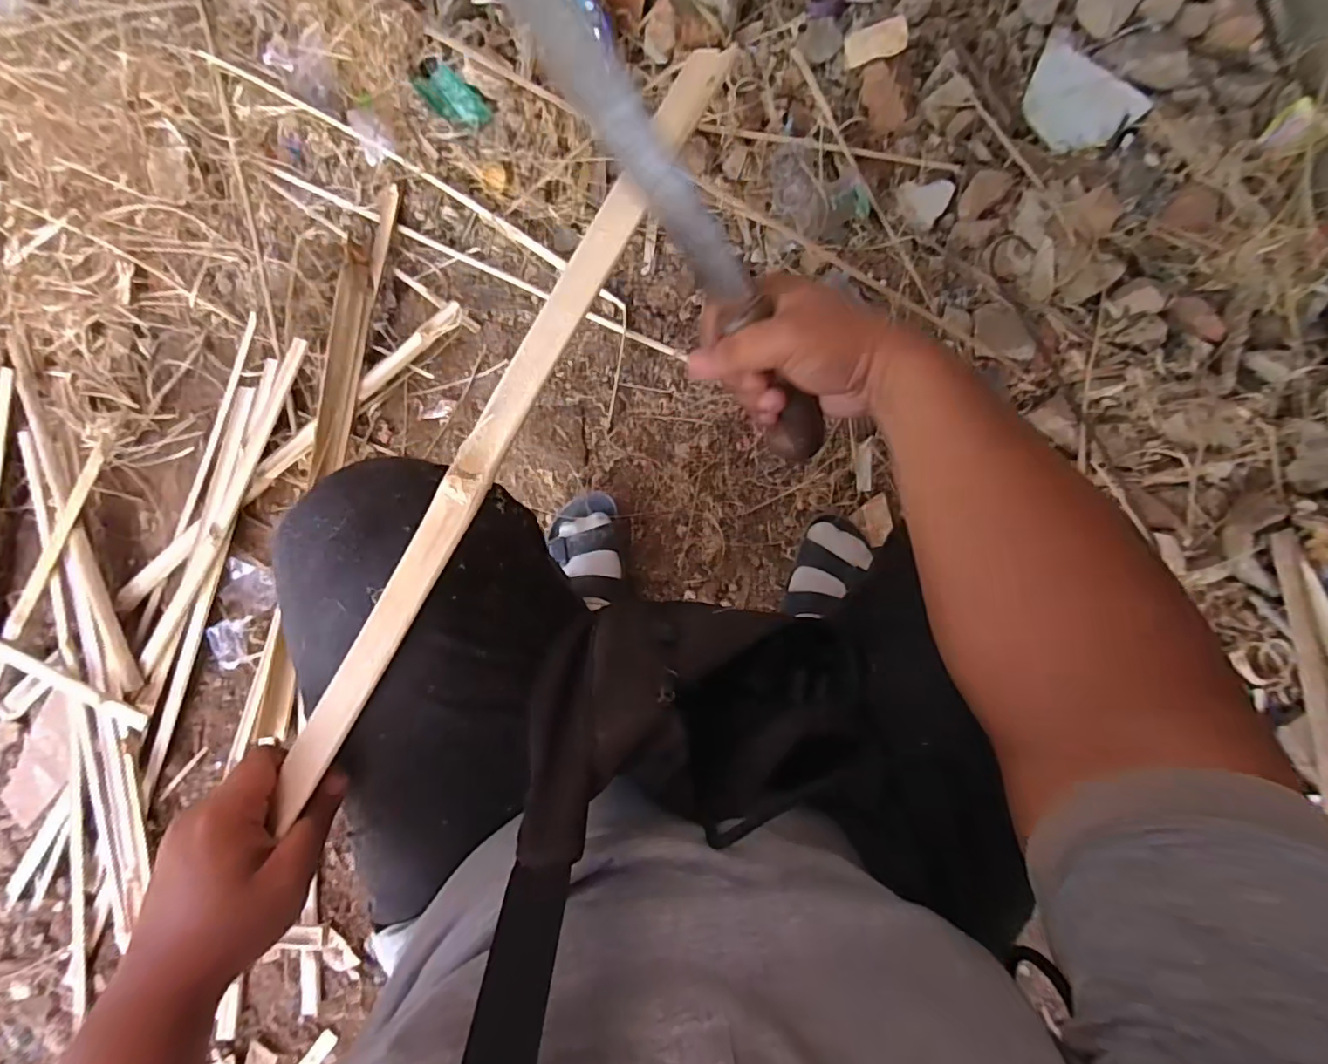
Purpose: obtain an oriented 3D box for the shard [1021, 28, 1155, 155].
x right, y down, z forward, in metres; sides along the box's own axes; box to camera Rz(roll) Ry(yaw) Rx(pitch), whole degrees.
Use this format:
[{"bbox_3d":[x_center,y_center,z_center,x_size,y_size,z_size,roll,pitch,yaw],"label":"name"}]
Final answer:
[{"bbox_3d":[0.581,-0.626,0.811,0.140,0.024,0.171,-36,81,-1],"label":"shard"}]

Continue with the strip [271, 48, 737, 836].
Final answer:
[{"bbox_3d":[-0.102,-0.054,0.329,0.033,0.008,0.496,33,93,29],"label":"strip"}]

